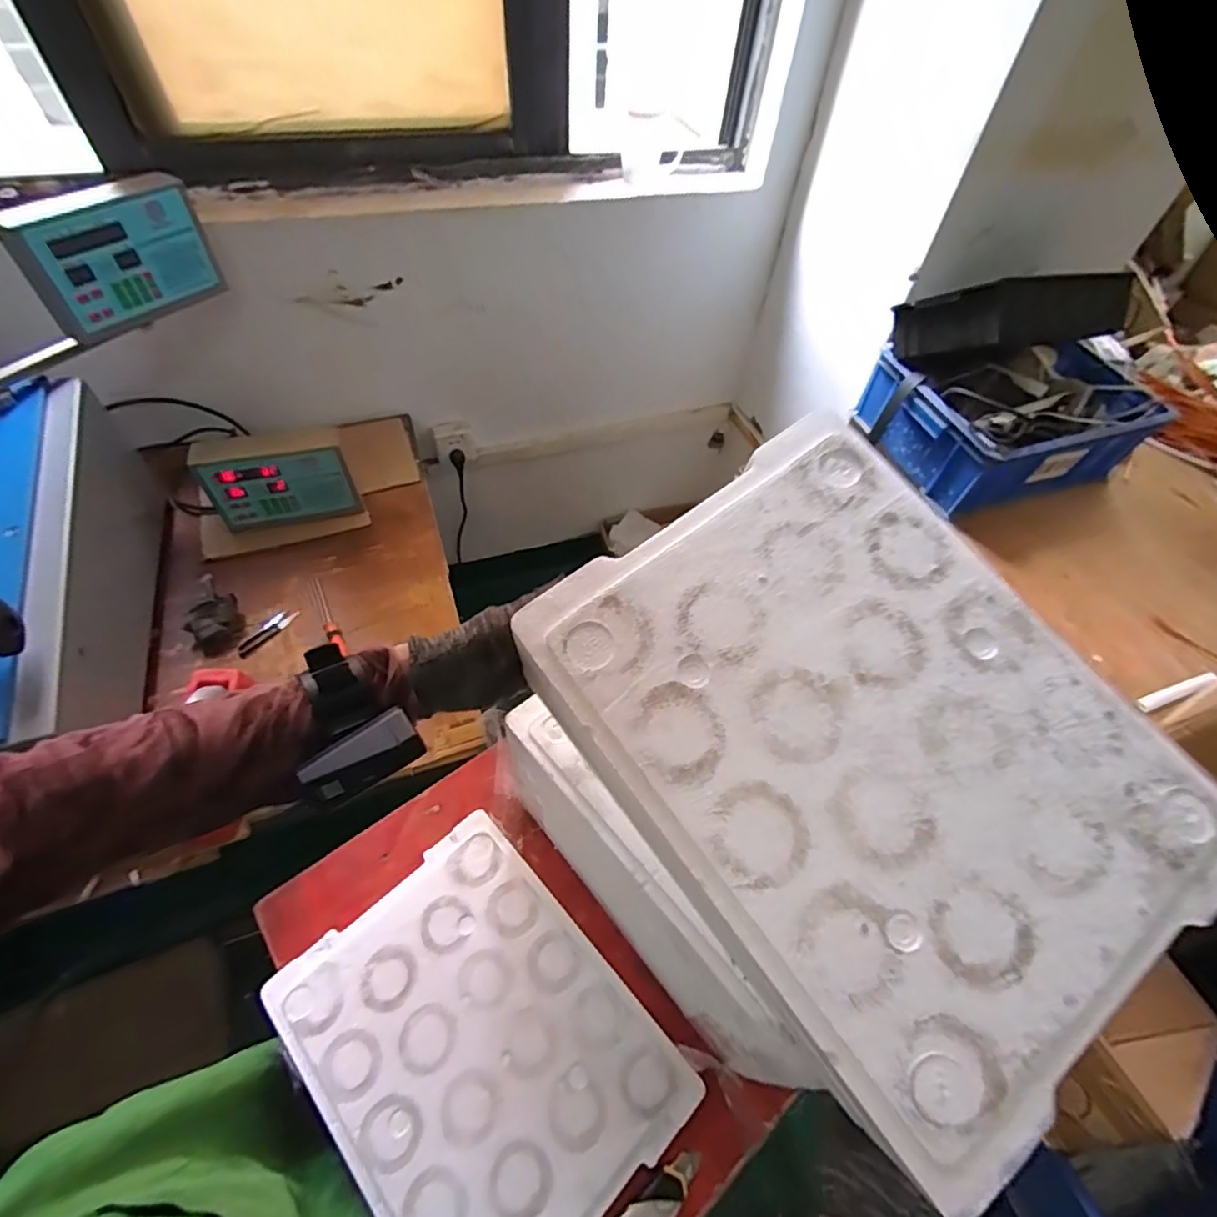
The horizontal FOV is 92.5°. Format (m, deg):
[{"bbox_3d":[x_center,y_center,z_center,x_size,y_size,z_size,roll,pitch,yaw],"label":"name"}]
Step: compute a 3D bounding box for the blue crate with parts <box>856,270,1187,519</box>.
[{"bbox_3d":[0.704,-0.386,0.977,0.435,0.309,0.286,-13,57,-14],"label":"blue crate with parts"}]

